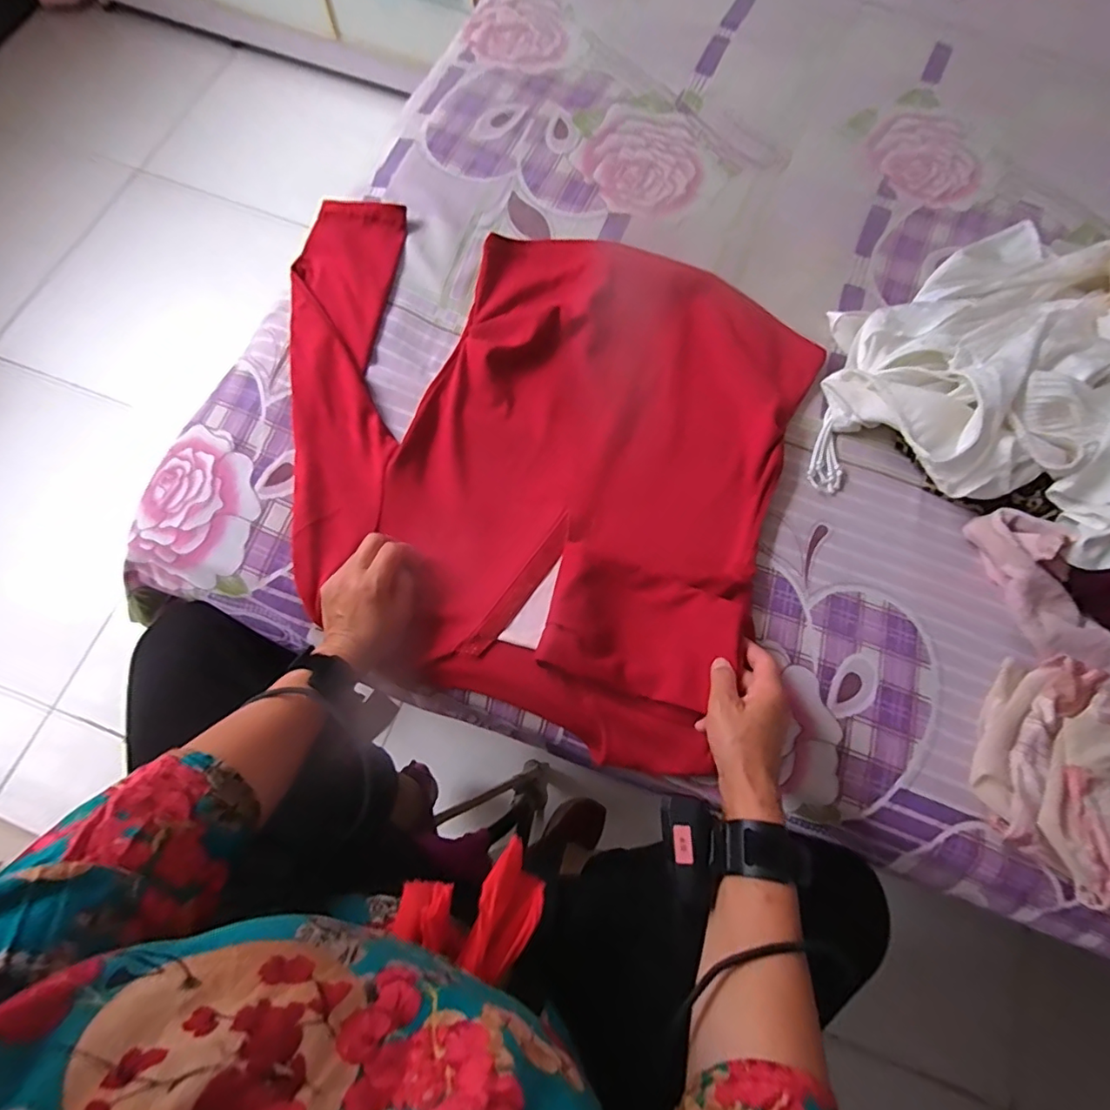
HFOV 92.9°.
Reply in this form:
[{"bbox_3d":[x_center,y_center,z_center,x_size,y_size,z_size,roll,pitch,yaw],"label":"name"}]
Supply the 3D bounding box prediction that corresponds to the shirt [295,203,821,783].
[{"bbox_3d":[-0.048,-0.136,0.563,0.567,0.038,0.531,21,75,3],"label":"shirt"}]

